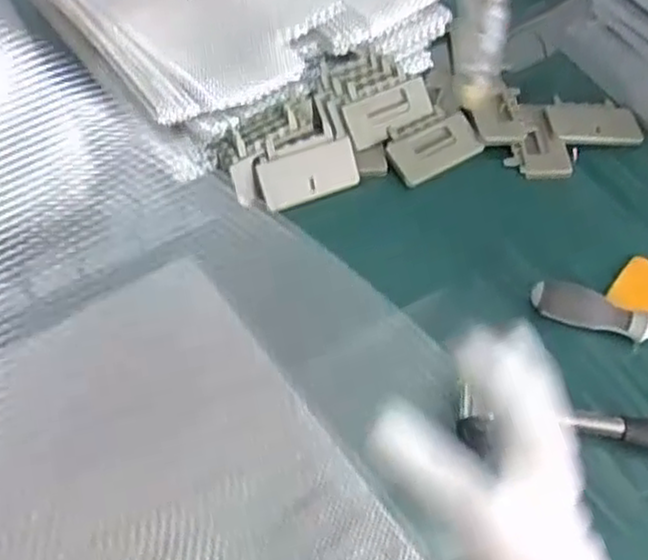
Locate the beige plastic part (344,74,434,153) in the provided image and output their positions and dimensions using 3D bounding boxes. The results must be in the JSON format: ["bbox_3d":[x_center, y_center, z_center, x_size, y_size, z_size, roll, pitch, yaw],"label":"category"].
[{"bbox_3d":[0.059,-0.148,0.673,0.085,0.006,0.041,-25,102,-17],"label":"beige plastic part"}]

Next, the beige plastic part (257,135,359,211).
[{"bbox_3d":[-0.012,-0.088,0.639,0.085,0.044,0.006,-18,25,-12],"label":"beige plastic part"}]

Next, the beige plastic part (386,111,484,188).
[{"bbox_3d":[0.098,-0.114,0.668,0.085,0.012,0.047,-25,60,-19],"label":"beige plastic part"}]

